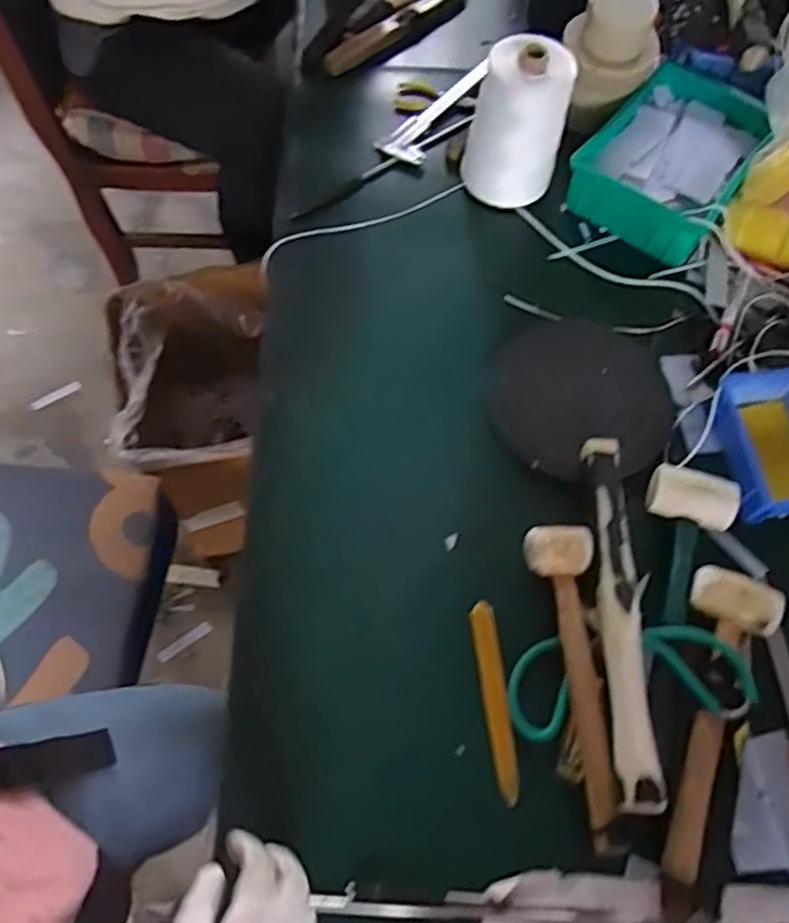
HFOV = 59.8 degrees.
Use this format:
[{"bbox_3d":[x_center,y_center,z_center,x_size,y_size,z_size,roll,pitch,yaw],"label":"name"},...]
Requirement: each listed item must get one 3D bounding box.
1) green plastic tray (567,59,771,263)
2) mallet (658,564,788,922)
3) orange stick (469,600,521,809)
[{"bbox_3d":[0.342,-0.370,0.846,0.171,0.068,0.235,35,69,14],"label":"green plastic tray"},{"bbox_3d":[0.263,0.225,0.579,0.069,0.037,0.284,22,66,8],"label":"mallet"},{"bbox_3d":[0.089,0.207,0.602,0.023,0.008,0.165,-5,65,-4],"label":"orange stick"}]

